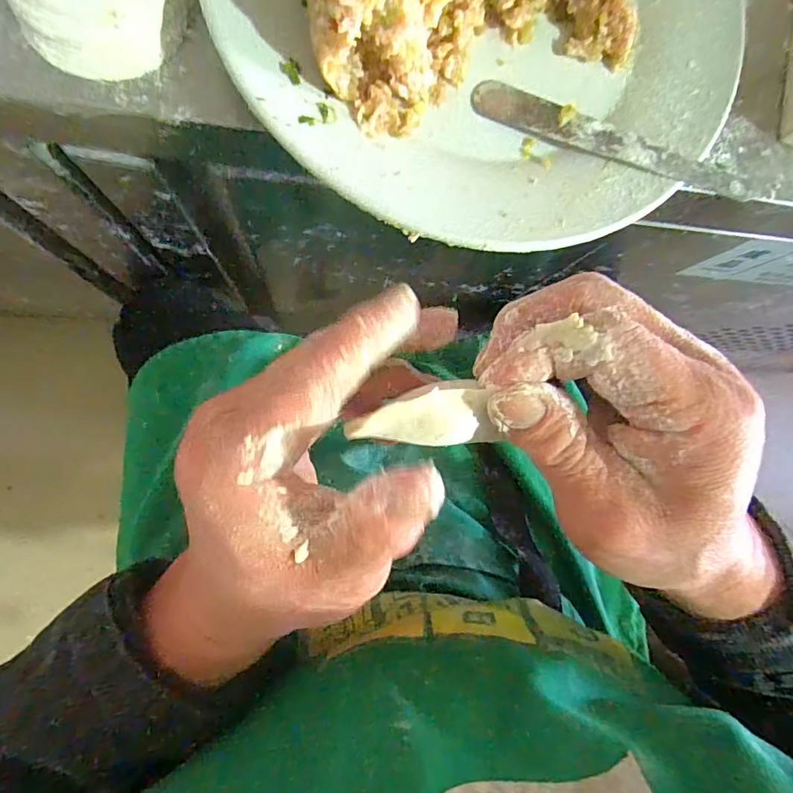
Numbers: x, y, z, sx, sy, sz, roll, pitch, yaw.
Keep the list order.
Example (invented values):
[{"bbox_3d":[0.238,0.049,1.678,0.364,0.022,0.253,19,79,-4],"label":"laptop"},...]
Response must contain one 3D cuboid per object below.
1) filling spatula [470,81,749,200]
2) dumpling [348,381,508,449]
[{"bbox_3d":[0.113,-0.137,0.264,0.150,0.004,0.018,22,85,2],"label":"filling spatula"},{"bbox_3d":[0.010,0.007,0.170,0.052,0.018,0.022,-4,88,-9],"label":"dumpling"}]

